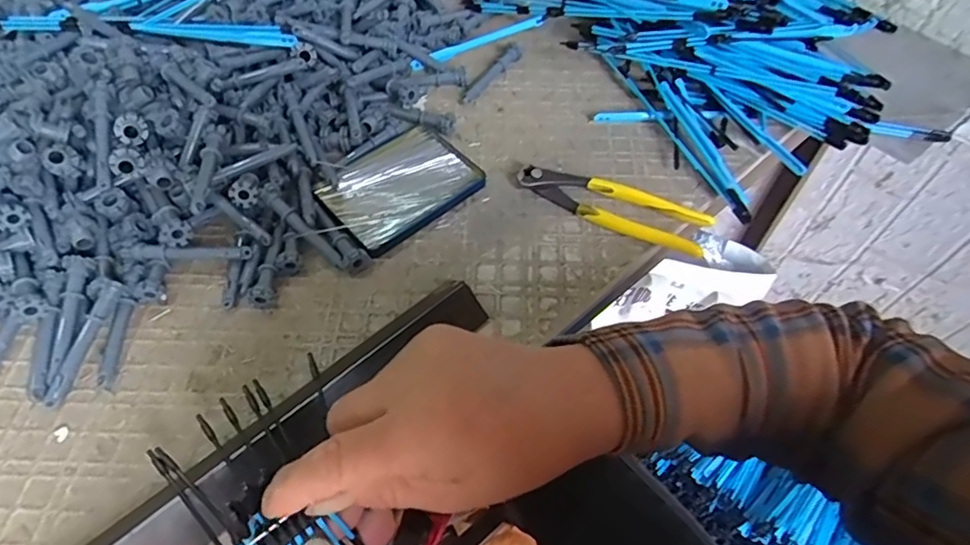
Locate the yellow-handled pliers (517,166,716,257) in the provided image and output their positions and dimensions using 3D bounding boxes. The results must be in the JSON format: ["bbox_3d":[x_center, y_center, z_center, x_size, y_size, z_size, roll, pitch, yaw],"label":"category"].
[{"bbox_3d":[0.110,-0.059,0.499,0.163,0.025,0.047,28,60,17],"label":"yellow-handled pliers"}]

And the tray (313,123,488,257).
[{"bbox_3d":[-0.077,-0.079,0.518,0.131,0.012,0.097,-35,63,-22],"label":"tray"}]

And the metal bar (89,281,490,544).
[{"bbox_3d":[-0.127,0.108,0.381,0.315,0.030,0.043,-35,63,-22],"label":"metal bar"}]

